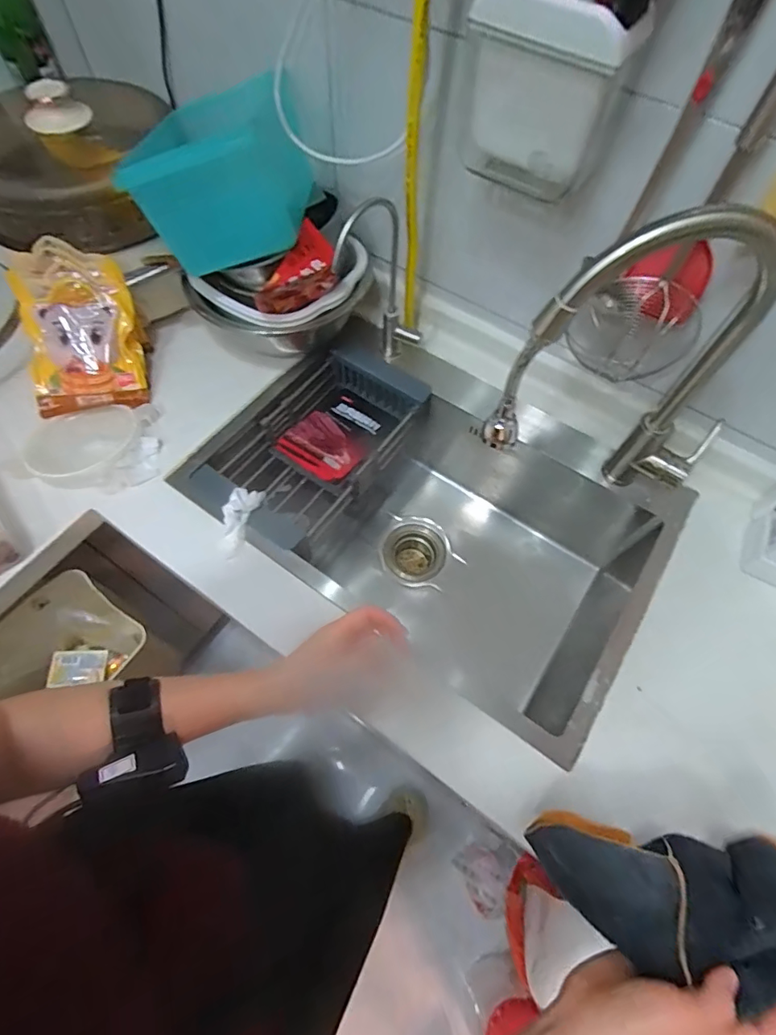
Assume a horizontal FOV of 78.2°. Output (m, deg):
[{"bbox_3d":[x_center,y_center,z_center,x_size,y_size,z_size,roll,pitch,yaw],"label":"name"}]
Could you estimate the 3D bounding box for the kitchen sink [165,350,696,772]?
[{"bbox_3d":[0.076,0.005,0.819,0.643,0.269,0.464,32,65,14],"label":"kitchen sink"}]

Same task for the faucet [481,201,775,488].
[{"bbox_3d":[0.274,-0.134,0.527,0.315,0.375,0.063,-7,62,-6],"label":"faucet"}]

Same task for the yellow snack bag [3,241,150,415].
[{"bbox_3d":[-0.456,-0.278,0.716,0.151,0.043,0.224,-6,106,-11],"label":"yellow snack bag"}]

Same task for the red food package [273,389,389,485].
[{"bbox_3d":[-0.084,-0.143,0.823,0.137,0.034,0.180,33,66,15],"label":"red food package"}]

